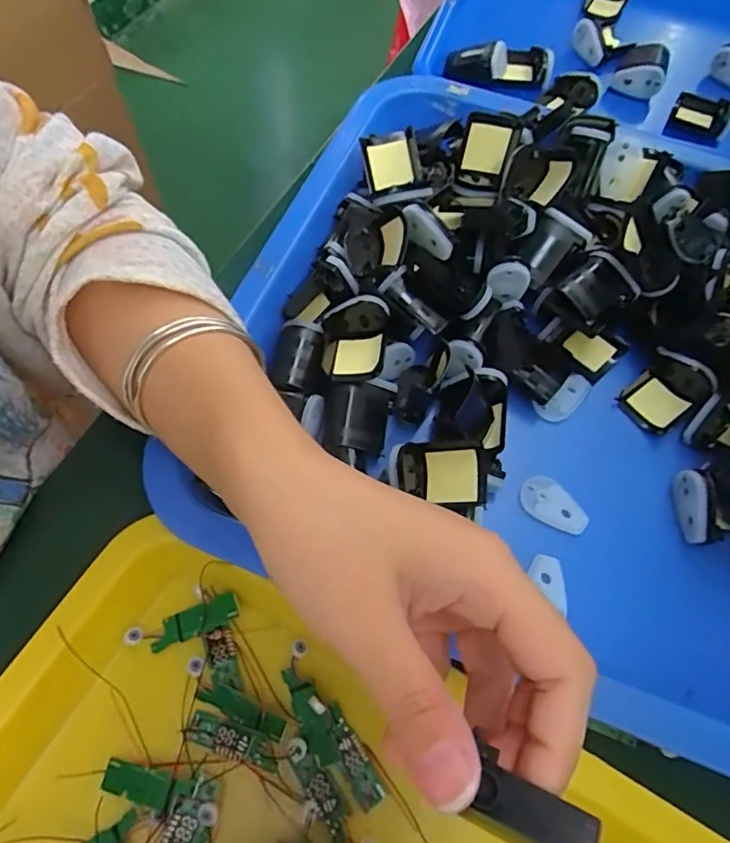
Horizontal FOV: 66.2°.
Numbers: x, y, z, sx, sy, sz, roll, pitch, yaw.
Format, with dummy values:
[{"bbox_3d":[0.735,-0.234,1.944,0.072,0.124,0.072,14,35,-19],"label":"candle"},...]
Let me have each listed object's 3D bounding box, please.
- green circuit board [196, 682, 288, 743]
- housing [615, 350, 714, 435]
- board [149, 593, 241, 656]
[{"bbox_3d":[-0.053,0.124,0.241,0.040,0.004,0.010,24,67,8],"label":"green circuit board"},{"bbox_3d":[0.164,-0.017,0.307,0.039,0.024,0.033,-36,72,-17],"label":"housing"},{"bbox_3d":[-0.078,0.092,0.257,0.041,0.006,0.013,-19,68,-11],"label":"board"}]

